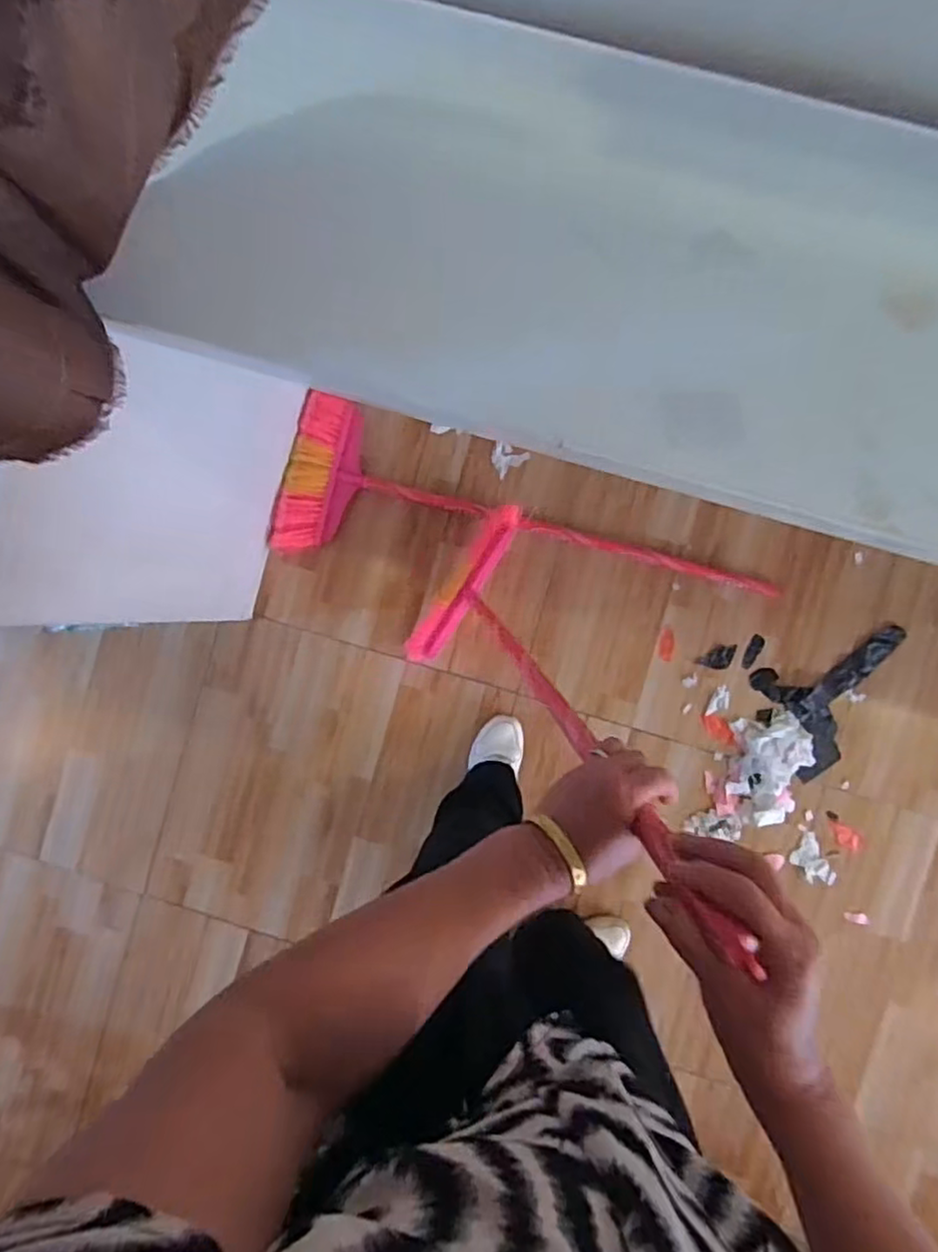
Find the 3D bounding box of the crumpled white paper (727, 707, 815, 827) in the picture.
[{"bbox_3d":[0.561,0.259,1.213,0.145,0.027,0.205,6,90,3],"label":"crumpled white paper"}]

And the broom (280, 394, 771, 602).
[{"bbox_3d":[0.069,-0.225,1.236,0.855,0.061,0.306,10,91,3],"label":"broom"}]

